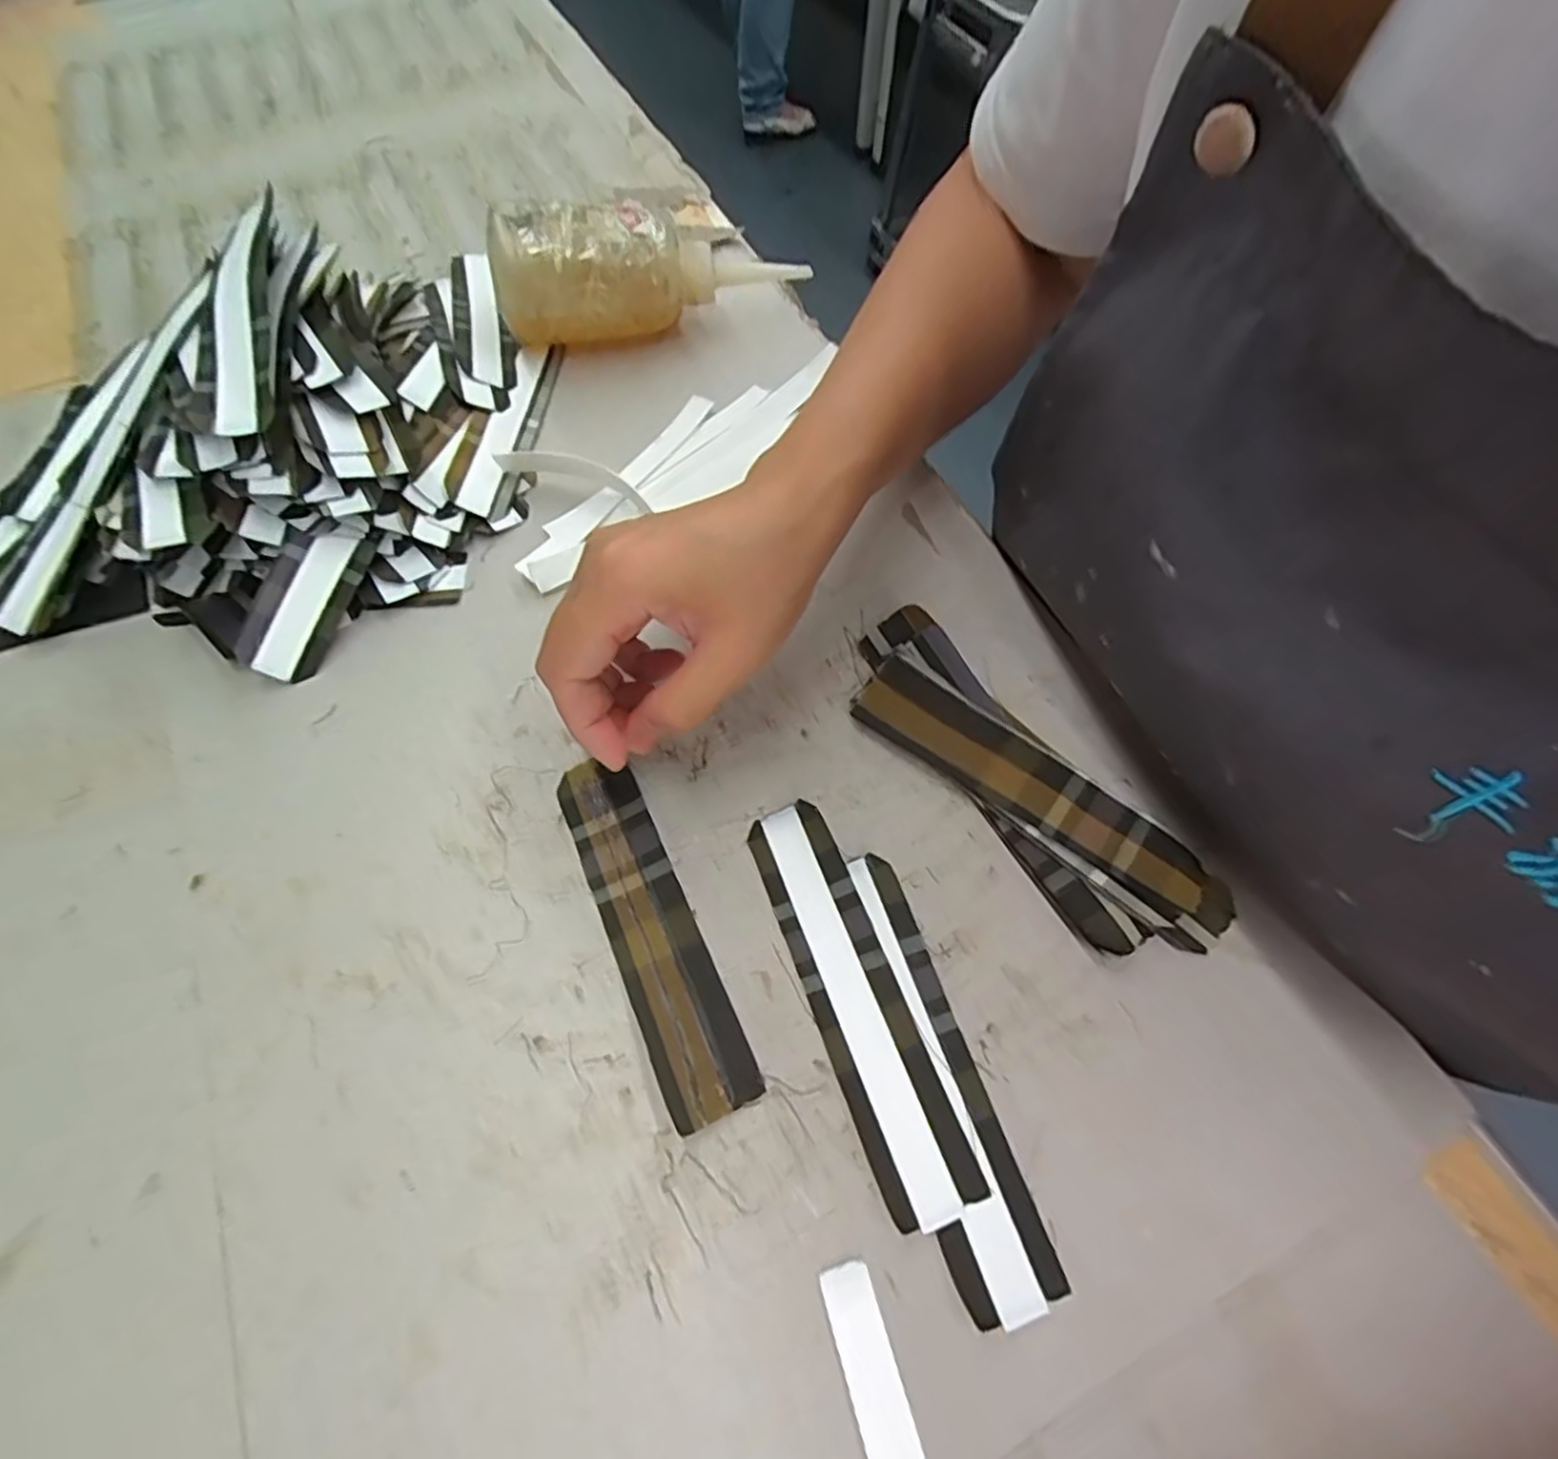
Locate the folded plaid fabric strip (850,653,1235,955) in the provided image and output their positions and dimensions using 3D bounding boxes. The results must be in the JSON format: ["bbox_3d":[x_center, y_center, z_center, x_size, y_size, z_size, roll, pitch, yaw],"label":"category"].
[{"bbox_3d":[0.099,0.025,0.278,0.155,0.014,0.035,36,68,18],"label":"folded plaid fabric strip"}]

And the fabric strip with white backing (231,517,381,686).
[{"bbox_3d":[-0.209,-0.059,0.314,0.032,0.006,0.074,25,83,-25],"label":"fabric strip with white backing"}]

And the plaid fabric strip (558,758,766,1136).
[{"bbox_3d":[-0.048,0.071,0.265,0.031,0.005,0.138,-23,63,-12],"label":"plaid fabric strip"}]

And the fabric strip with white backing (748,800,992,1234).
[{"bbox_3d":[0.026,0.092,0.252,0.031,0.005,0.141,-19,63,-9],"label":"fabric strip with white backing"}]

